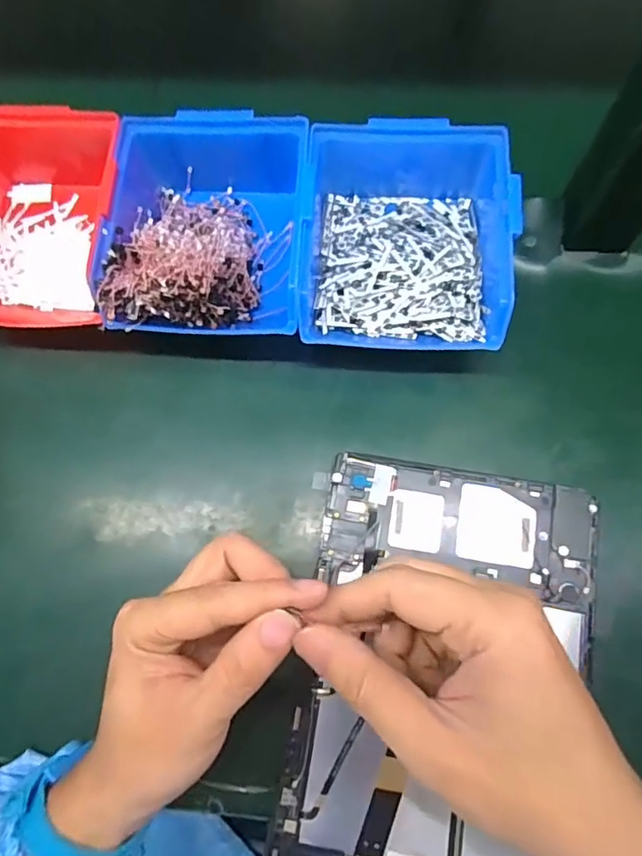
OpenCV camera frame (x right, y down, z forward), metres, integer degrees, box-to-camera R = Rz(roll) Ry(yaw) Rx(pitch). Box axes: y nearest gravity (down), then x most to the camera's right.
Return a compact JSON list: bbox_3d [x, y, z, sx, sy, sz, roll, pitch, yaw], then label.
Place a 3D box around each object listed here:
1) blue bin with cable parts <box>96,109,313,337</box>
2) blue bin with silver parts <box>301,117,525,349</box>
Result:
[{"bbox_3d":[-0.070,-0.130,0.351,0.125,0.063,0.158,-2,73,2],"label":"blue bin with cable parts"},{"bbox_3d":[0.053,-0.124,0.346,0.126,0.063,0.155,1,73,3],"label":"blue bin with silver parts"}]

